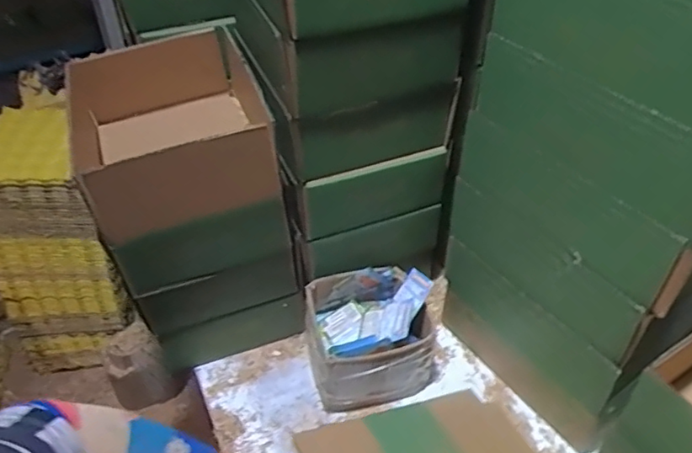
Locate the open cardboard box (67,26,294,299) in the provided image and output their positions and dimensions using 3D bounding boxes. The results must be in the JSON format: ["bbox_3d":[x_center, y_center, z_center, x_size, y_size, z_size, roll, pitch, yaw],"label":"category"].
[{"bbox_3d":[-0.193,-0.092,0.689,0.216,0.170,0.256,-17,45,-15],"label":"open cardboard box"}]

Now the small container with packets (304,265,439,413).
[{"bbox_3d":[0.033,0.143,0.751,0.165,0.119,0.130,-12,44,-11],"label":"small container with packets"}]

